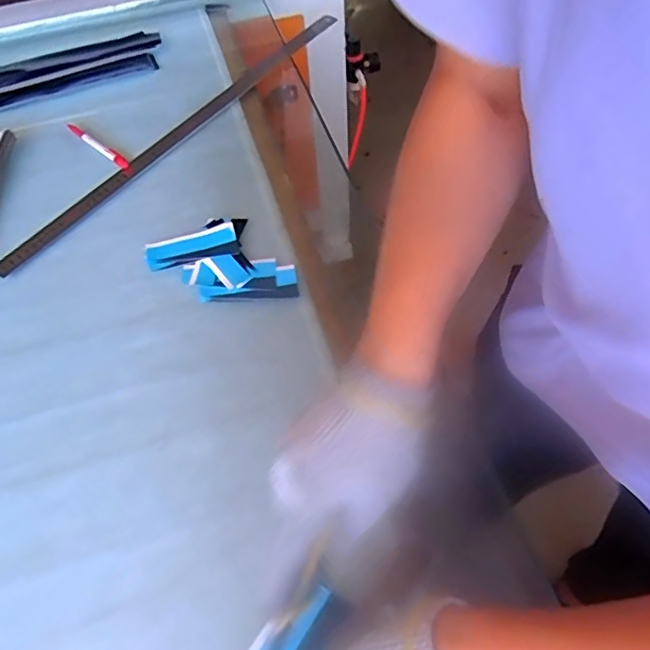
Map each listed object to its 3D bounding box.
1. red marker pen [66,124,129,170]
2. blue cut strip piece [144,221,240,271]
[{"bbox_3d":[-0.299,-0.238,0.737,0.129,0.014,0.015,36,65,25],"label":"red marker pen"},{"bbox_3d":[-0.144,-0.082,0.612,0.098,0.008,0.046,-16,56,-7],"label":"blue cut strip piece"}]

